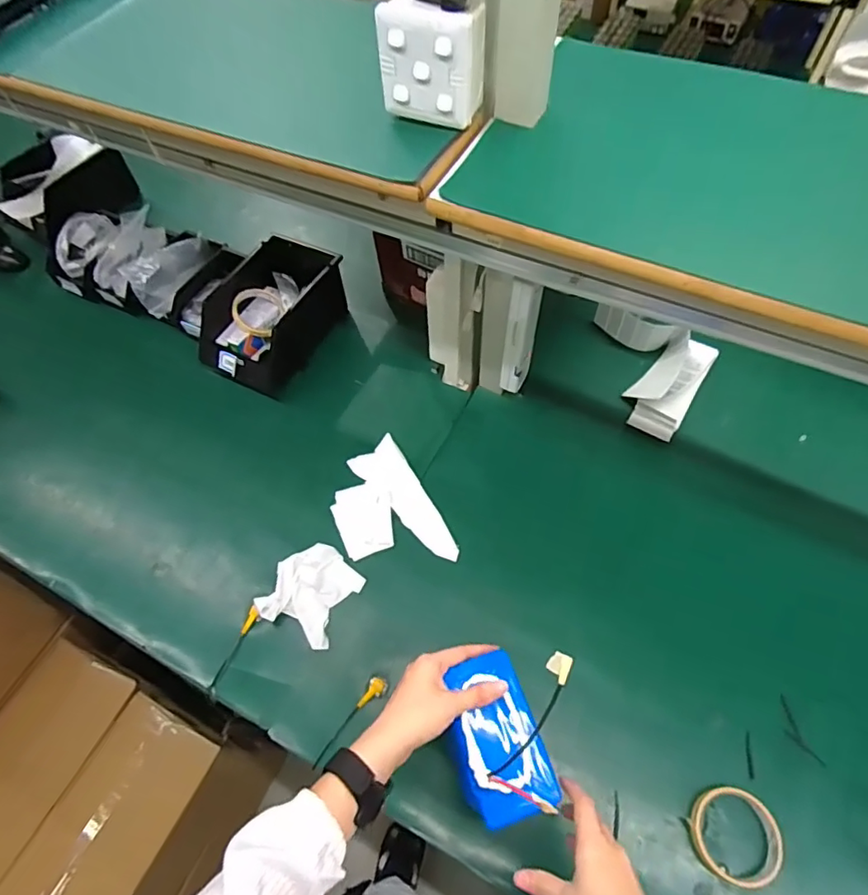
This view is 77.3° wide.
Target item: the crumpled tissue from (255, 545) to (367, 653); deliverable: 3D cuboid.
[{"bbox_3d":[-0.164,0.191,0.729,0.107,0.026,0.116,24,64,16],"label":"crumpled tissue"}]

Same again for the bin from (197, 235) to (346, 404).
[{"bbox_3d":[-0.276,-0.229,0.943,0.164,0.110,0.269,22,64,16],"label":"bin"}]

